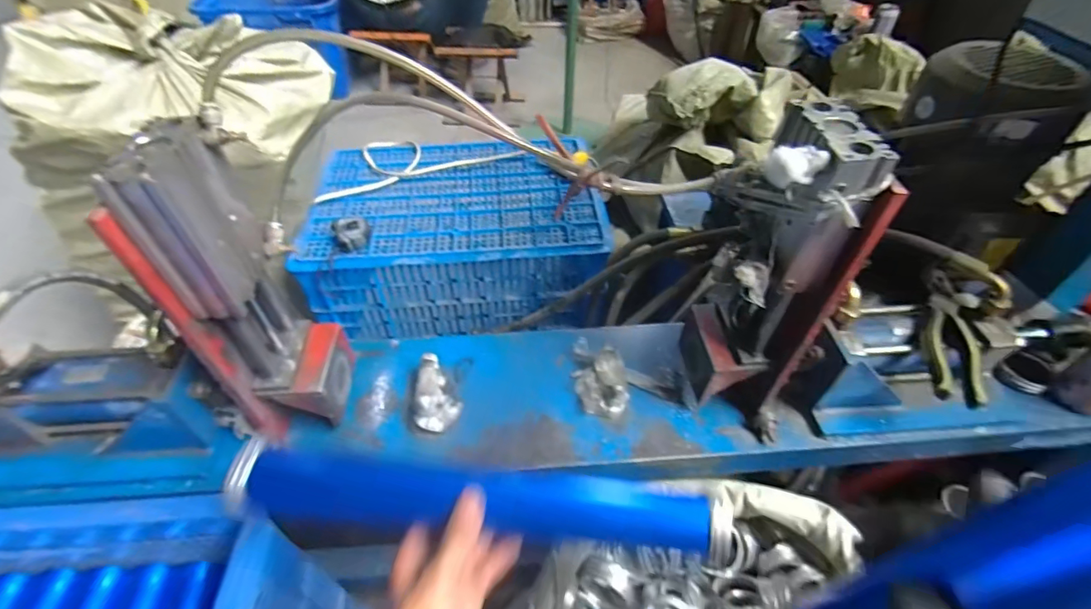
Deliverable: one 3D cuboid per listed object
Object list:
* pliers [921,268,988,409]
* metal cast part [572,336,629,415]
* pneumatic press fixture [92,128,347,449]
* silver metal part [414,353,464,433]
[{"bbox_3d":[0.457,0.031,0.552,0.053,0.019,0.197,22,50,19],"label":"pliers"},{"bbox_3d":[0.065,0.083,0.604,0.059,0.038,0.101,-8,47,-8],"label":"metal cast part"},{"bbox_3d":[-0.266,0.000,0.445,0.080,0.313,0.110,-4,47,-4],"label":"pneumatic press fixture"},{"bbox_3d":[-0.127,0.104,0.579,0.045,0.049,0.073,-3,47,-3],"label":"silver metal part"}]

